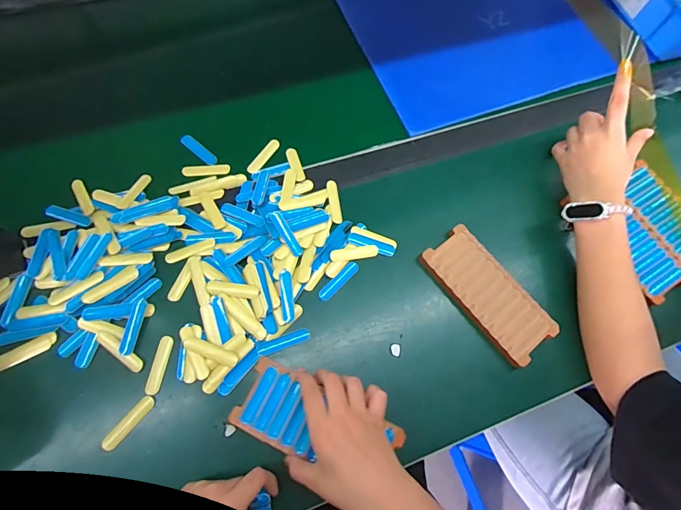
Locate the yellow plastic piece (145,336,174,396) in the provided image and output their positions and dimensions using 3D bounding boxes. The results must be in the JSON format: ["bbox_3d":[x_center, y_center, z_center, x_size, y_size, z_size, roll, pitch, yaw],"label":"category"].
[{"bbox_3d":[-0.203,0.123,0.413,0.016,0.006,0.062,9,70,-1],"label":"yellow plastic piece"}]

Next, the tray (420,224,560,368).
[{"bbox_3d":[0.185,0.048,0.464,0.076,0.011,0.172,-36,77,-15],"label":"tray"}]

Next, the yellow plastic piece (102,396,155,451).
[{"bbox_3d":[-0.229,0.181,0.400,0.013,0.006,0.064,38,74,10],"label":"yellow plastic piece"}]

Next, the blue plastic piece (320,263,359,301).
[{"bbox_3d":[-0.002,0.032,0.464,0.063,0.004,0.014,-42,79,-17],"label":"blue plastic piece"}]

